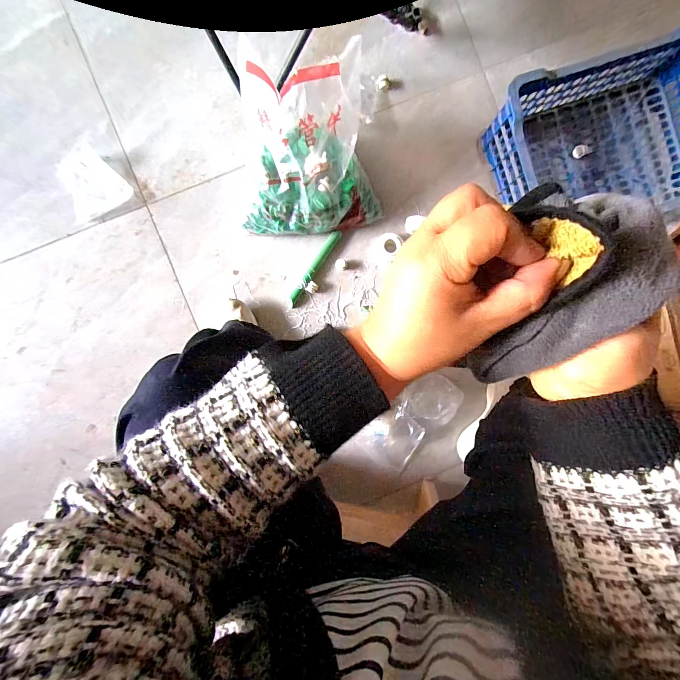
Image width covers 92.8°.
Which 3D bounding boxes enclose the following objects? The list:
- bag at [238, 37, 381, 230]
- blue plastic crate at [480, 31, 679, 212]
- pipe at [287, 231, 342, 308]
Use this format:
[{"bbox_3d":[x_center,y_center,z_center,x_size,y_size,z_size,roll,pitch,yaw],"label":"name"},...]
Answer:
[{"bbox_3d":[-0.064,-0.358,0.608,0.281,0.203,0.268,-3,92,-3],"label":"bag"},{"bbox_3d":[0.528,-0.396,0.657,0.402,0.151,0.275,-17,92,-2],"label":"blue plastic crate"},{"bbox_3d":[-0.058,-0.154,0.703,0.019,0.016,0.192,34,90,-3],"label":"pipe"}]

